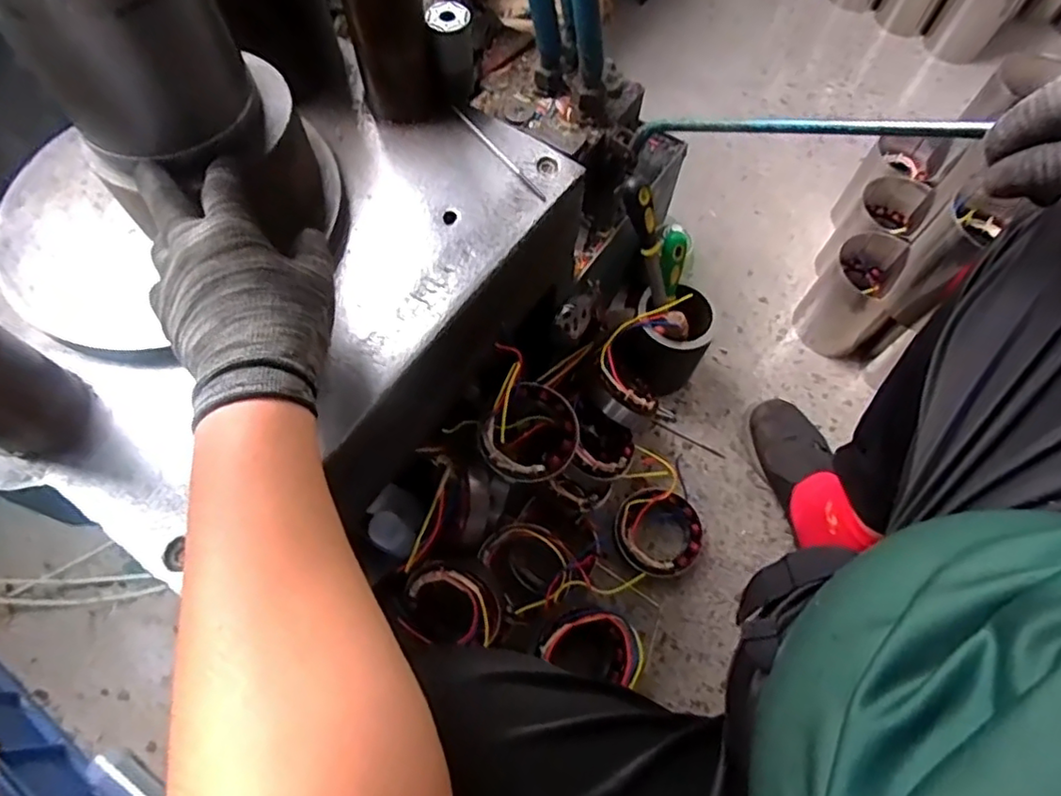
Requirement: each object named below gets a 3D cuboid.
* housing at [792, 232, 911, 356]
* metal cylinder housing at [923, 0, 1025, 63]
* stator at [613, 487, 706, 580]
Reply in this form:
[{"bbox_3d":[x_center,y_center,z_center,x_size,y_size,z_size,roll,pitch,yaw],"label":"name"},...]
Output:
[{"bbox_3d":[0.499,-0.159,0.949,0.111,0.159,0.122,38,70,16],"label":"housing"},{"bbox_3d":[0.952,-0.824,1.296,0.130,0.170,0.137,35,69,15],"label":"metal cylinder housing"},{"bbox_3d":[0.175,0.183,0.833,0.116,0.052,0.120,0,64,-1],"label":"stator"}]

